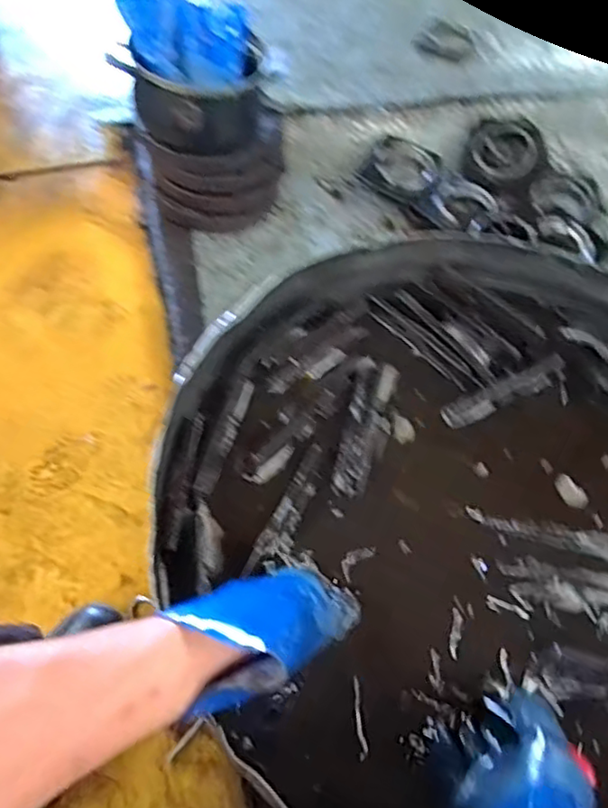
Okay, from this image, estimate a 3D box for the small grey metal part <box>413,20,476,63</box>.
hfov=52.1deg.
[{"bbox_3d":[0.368,-0.931,1.593,0.157,0.014,0.162,26,61,12],"label":"small grey metal part"}]

